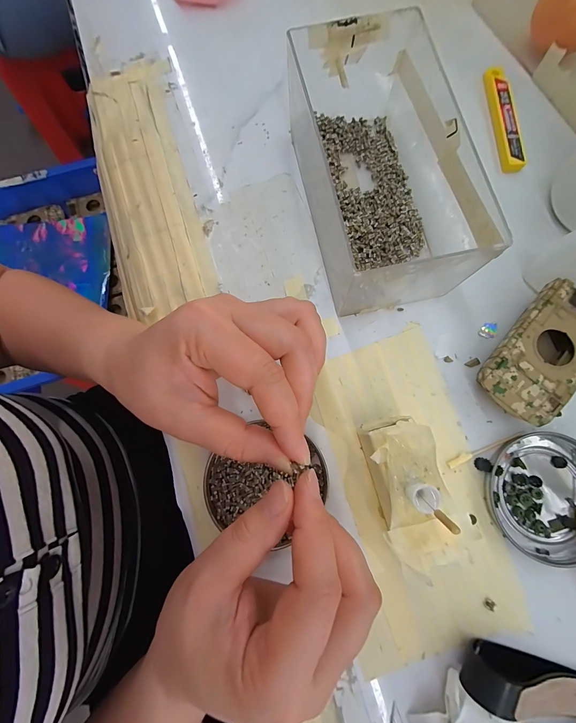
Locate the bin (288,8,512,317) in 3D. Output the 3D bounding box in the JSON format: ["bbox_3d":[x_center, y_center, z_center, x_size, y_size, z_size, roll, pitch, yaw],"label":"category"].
[{"bbox_3d":[0.061,-0.140,0.217,0.090,0.070,0.193,-10,78,-1],"label":"bin"}]

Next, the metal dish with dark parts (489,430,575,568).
[{"bbox_3d":[0.172,0.087,0.199,0.076,0.009,0.076,0,78,1],"label":"metal dish with dark parts"}]

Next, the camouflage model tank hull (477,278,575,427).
[{"bbox_3d":[0.172,-0.005,0.210,0.052,0.025,0.095,40,82,9],"label":"camouflage model tank hull"}]

